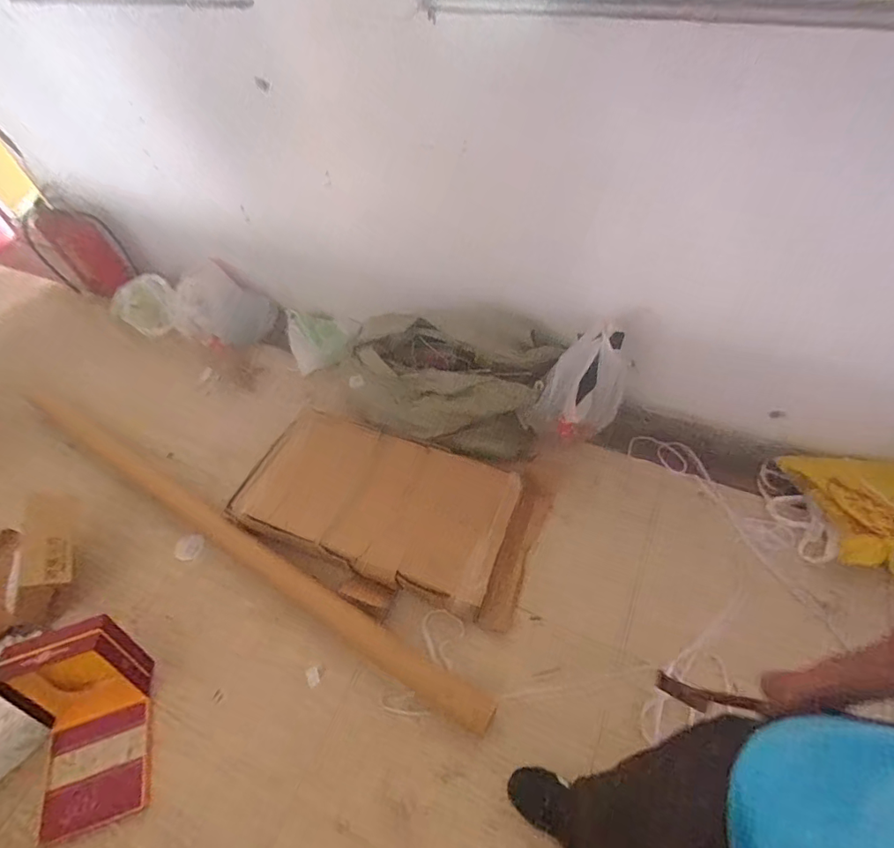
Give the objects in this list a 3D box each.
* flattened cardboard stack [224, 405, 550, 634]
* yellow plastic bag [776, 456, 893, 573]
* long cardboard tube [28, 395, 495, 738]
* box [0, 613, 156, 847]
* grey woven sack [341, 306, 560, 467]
[{"bbox_3d":[-0.171,0.222,1.430,0.839,0.097,0.423,17,58,16],"label":"flattened cardboard stack"},{"bbox_3d":[1.083,0.215,1.286,0.367,0.121,0.327,20,57,20],"label":"yellow plastic bag"},{"bbox_3d":[-0.734,0.269,1.483,1.981,0.065,0.107,26,61,22],"label":"long cardboard tube"},{"bbox_3d":[-0.842,0.677,1.101,0.244,0.223,0.381,-18,55,-7],"label":"box"},{"bbox_3d":[-0.008,-0.140,1.555,0.656,0.342,0.347,11,57,13],"label":"grey woven sack"}]

